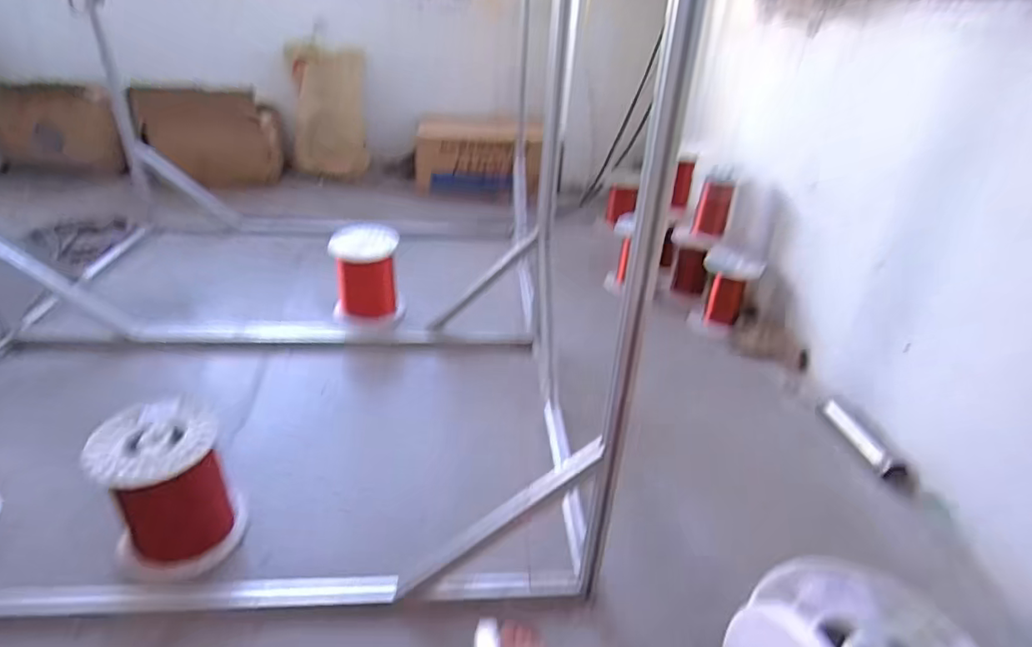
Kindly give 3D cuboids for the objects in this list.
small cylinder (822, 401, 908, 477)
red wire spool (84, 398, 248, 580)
[{"bbox_3d":[0.793,0.262,1.346,0.033,0.044,0.238,-2,30,-11],"label":"small cylinder"},{"bbox_3d":[-0.610,0.290,1.037,0.192,0.236,0.200,3,30,-2],"label":"red wire spool"}]

